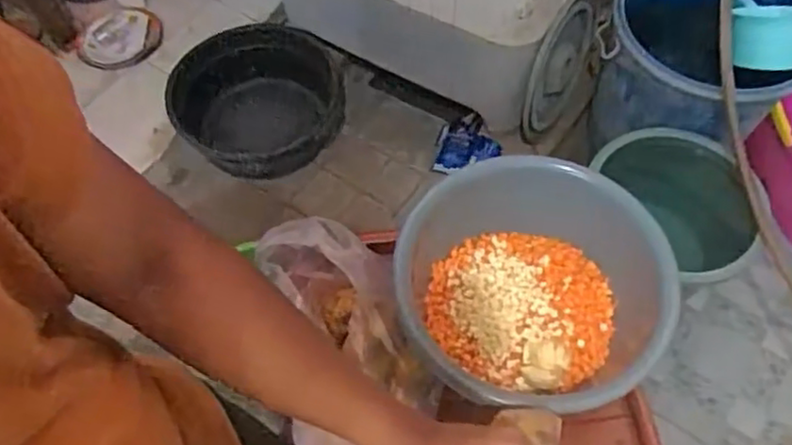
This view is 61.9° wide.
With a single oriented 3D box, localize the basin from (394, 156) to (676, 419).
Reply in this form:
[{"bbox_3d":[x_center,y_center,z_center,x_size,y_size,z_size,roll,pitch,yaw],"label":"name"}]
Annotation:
[{"bbox_3d":[0.148,0.076,0.766,0.280,0.127,0.293,-1,60,2],"label":"basin"}]

